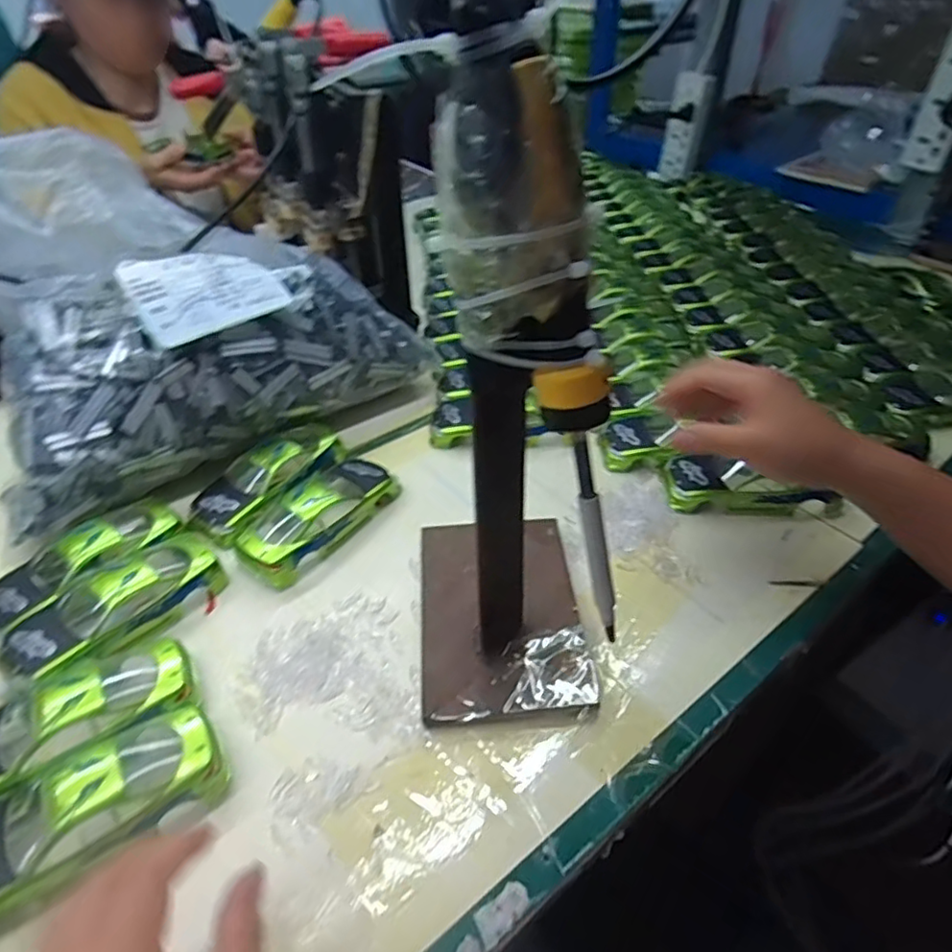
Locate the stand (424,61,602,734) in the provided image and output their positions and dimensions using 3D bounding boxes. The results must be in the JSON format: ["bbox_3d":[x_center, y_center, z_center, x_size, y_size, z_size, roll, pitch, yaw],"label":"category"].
[{"bbox_3d":[0.013,-0.022,0.303,0.099,0.305,0.144,-4,41,-4],"label":"stand"}]

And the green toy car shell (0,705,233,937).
[{"bbox_3d":[-0.191,0.161,0.302,0.126,0.035,0.056,-22,45,-22],"label":"green toy car shell"}]

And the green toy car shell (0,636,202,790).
[{"bbox_3d":[-0.225,0.130,0.340,0.127,0.034,0.057,-24,46,-24],"label":"green toy car shell"}]

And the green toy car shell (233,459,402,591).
[{"bbox_3d":[-0.116,0.026,0.457,0.051,0.033,0.128,22,46,24],"label":"green toy car shell"}]

